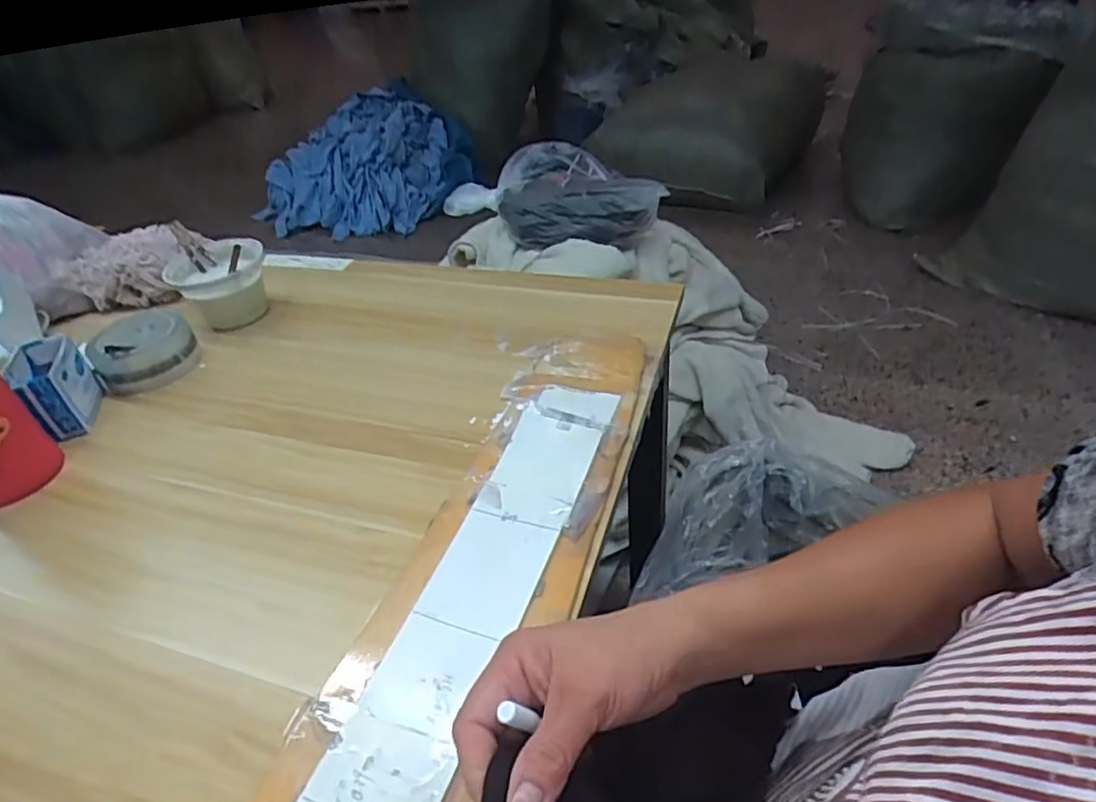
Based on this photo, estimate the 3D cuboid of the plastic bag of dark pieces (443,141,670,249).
[{"bbox_3d":[-0.007,-0.364,1.133,0.408,0.108,0.184,27,49,36],"label":"plastic bag of dark pieces"}]

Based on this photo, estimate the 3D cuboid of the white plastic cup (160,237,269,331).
[{"bbox_3d":[-0.377,-0.133,0.754,0.093,0.088,0.079,-3,39,5],"label":"white plastic cup"}]

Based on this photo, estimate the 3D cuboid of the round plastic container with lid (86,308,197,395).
[{"bbox_3d":[-0.442,-0.059,0.707,0.096,0.048,0.113,-31,45,-27],"label":"round plastic container with lid"}]

